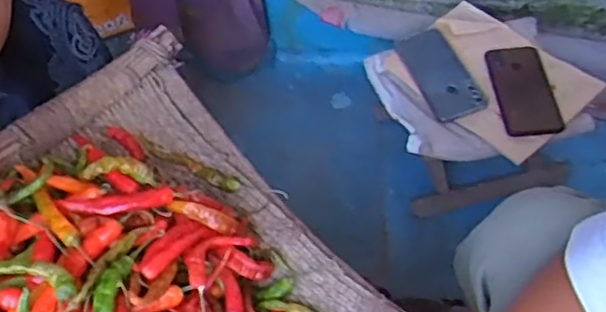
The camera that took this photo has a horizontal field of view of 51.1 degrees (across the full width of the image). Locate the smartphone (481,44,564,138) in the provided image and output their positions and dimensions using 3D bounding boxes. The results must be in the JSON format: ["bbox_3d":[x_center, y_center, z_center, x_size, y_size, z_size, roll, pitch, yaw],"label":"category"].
[{"bbox_3d":[0.313,-0.098,0.906,0.082,0.013,0.167,-3,58,-3],"label":"smartphone"}]

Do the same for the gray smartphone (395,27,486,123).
[{"bbox_3d":[0.201,-0.123,0.934,0.072,0.012,0.164,-22,59,-2],"label":"gray smartphone"}]

